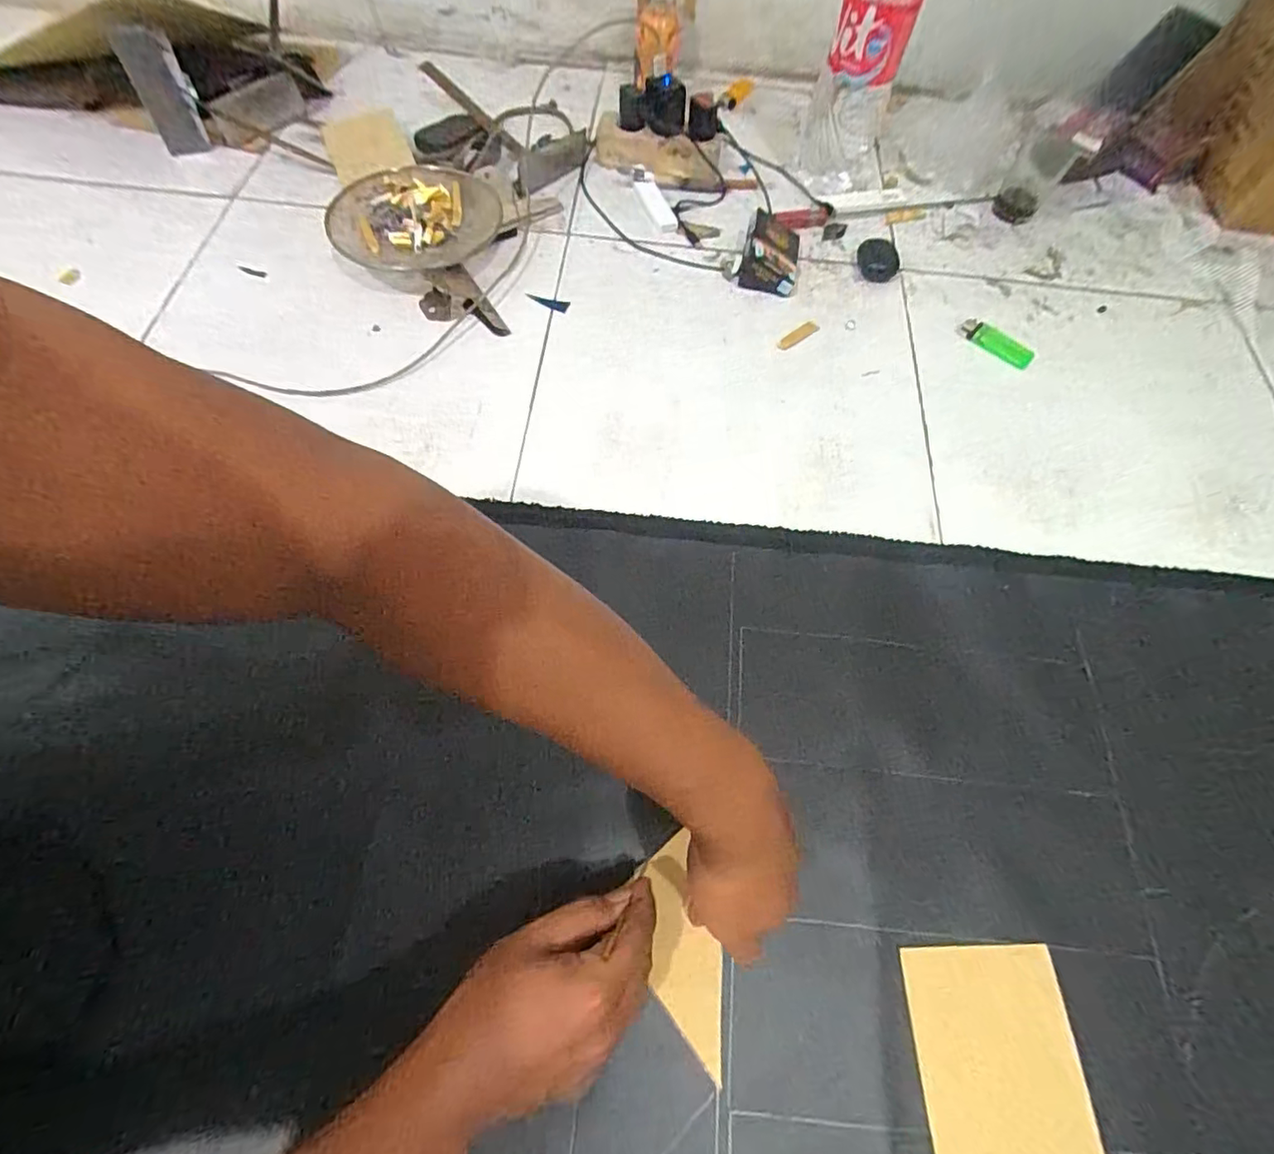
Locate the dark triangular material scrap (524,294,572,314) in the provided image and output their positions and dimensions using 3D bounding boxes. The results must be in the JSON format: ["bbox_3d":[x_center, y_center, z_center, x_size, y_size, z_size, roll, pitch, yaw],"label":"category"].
[{"bbox_3d":[-0.101,-0.308,0.641,0.050,0.004,0.014,17,66,5],"label":"dark triangular material scrap"}]

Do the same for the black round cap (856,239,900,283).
[{"bbox_3d":[0.286,-0.372,0.673,0.046,0.016,0.055,5,65,0],"label":"black round cap"}]

